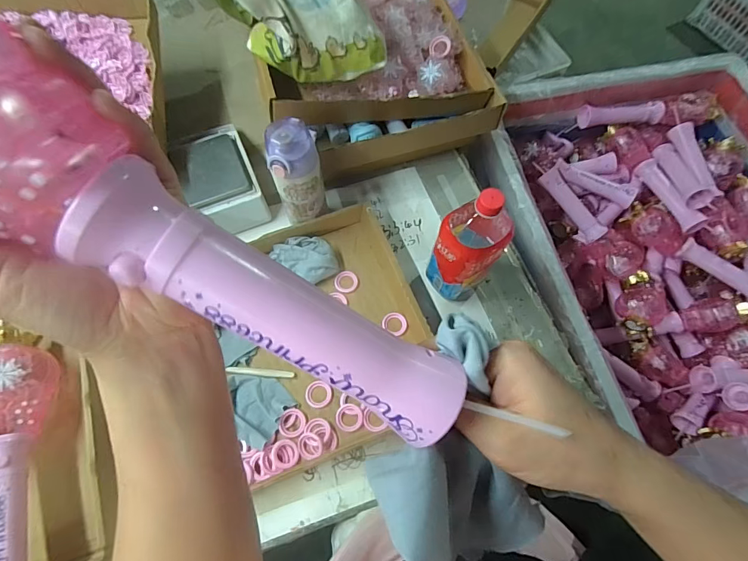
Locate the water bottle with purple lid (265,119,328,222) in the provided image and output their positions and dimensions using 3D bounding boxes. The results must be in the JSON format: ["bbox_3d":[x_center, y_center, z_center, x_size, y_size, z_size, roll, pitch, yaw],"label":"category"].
[{"bbox_3d":[-0.110,-0.148,0.598,0.066,0.180,0.069,0,66,-1],"label":"water bottle with purple lid"}]

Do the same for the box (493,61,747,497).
[{"bbox_3d":[0.602,-0.036,0.833,0.623,0.297,0.810,-9,67,-5],"label":"box"}]

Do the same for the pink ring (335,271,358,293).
[{"bbox_3d":[-0.045,0.003,0.655,0.037,0.007,0.036,0,66,-1],"label":"pink ring"}]

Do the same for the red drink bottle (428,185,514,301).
[{"bbox_3d":[0.137,-0.050,0.574,0.084,0.224,0.100,31,70,12],"label":"red drink bottle"}]

